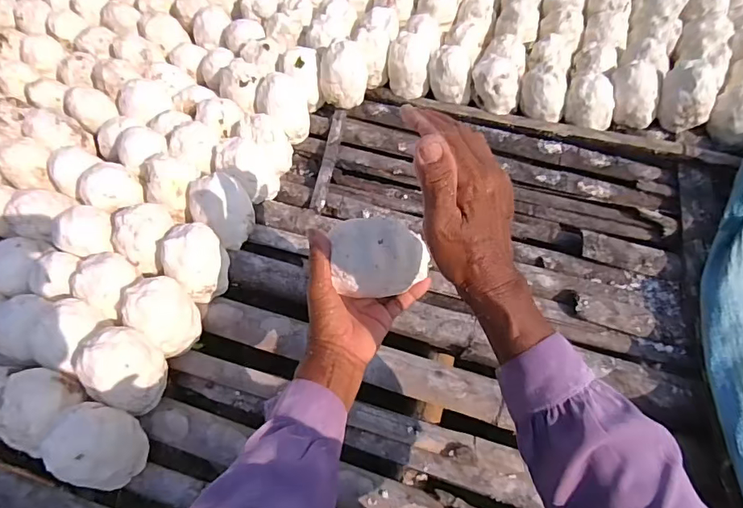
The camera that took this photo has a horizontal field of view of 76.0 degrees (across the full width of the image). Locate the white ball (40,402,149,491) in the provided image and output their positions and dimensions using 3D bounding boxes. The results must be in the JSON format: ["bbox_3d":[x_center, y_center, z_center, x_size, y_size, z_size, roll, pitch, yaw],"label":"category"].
[{"bbox_3d":[-0.293,0.207,0.514,0.069,0.083,0.074,0,59,0],"label":"white ball"}]

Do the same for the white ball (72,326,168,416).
[{"bbox_3d":[-0.293,0.130,0.548,0.088,0.081,0.083,0,59,0],"label":"white ball"}]

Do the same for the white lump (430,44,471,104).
[{"bbox_3d":[0.143,-0.321,0.863,0.077,0.086,0.063,1,59,0],"label":"white lump"}]

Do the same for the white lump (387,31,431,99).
[{"bbox_3d":[0.069,-0.351,0.880,0.075,0.094,0.088,2,59,1],"label":"white lump"}]

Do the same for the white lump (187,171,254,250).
[{"bbox_3d":[-0.211,-0.057,0.691,0.079,0.097,0.084,0,59,0],"label":"white lump"}]

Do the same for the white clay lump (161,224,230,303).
[{"bbox_3d":[-0.239,0.010,0.647,0.078,0.092,0.089,-39,67,-21],"label":"white clay lump"}]

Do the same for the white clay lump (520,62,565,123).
[{"bbox_3d":[0.299,-0.277,0.829,0.068,0.087,0.066,-8,59,-5],"label":"white clay lump"}]

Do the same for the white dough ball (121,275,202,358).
[{"bbox_3d":[-0.263,0.071,0.596,0.086,0.073,0.074,33,66,17],"label":"white dough ball"}]

